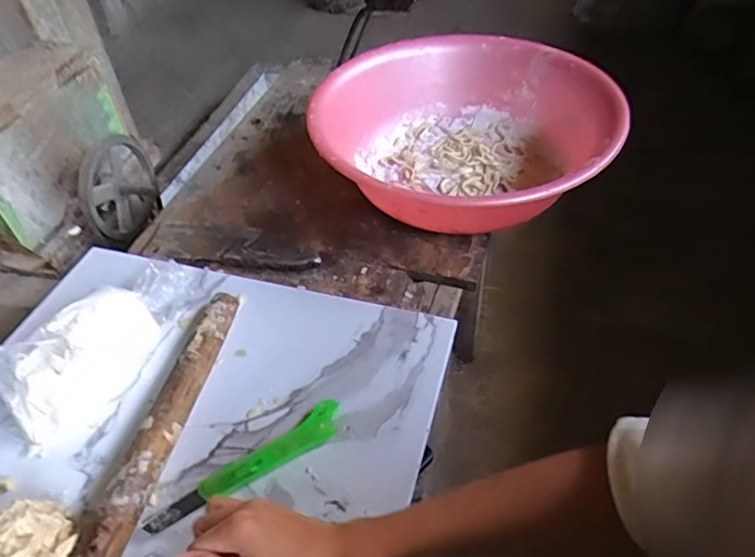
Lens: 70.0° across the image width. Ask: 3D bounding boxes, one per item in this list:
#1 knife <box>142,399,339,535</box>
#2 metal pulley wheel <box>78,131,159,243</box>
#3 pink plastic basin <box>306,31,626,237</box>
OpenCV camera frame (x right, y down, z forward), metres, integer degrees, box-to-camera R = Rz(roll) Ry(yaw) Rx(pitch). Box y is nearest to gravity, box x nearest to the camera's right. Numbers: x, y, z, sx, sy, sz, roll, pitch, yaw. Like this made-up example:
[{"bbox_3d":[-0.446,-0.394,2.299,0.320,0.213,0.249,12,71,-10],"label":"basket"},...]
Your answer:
[{"bbox_3d":[-0.118,0.172,0.498,0.189,0.014,0.031,-26,49,-21],"label":"knife"},{"bbox_3d":[-0.491,-0.174,1.052,0.064,0.194,0.193,3,45,6],"label":"metal pulley wheel"},{"bbox_3d":[0.120,-0.197,0.767,0.389,0.132,0.397,-2,45,2],"label":"pink plastic basin"}]

